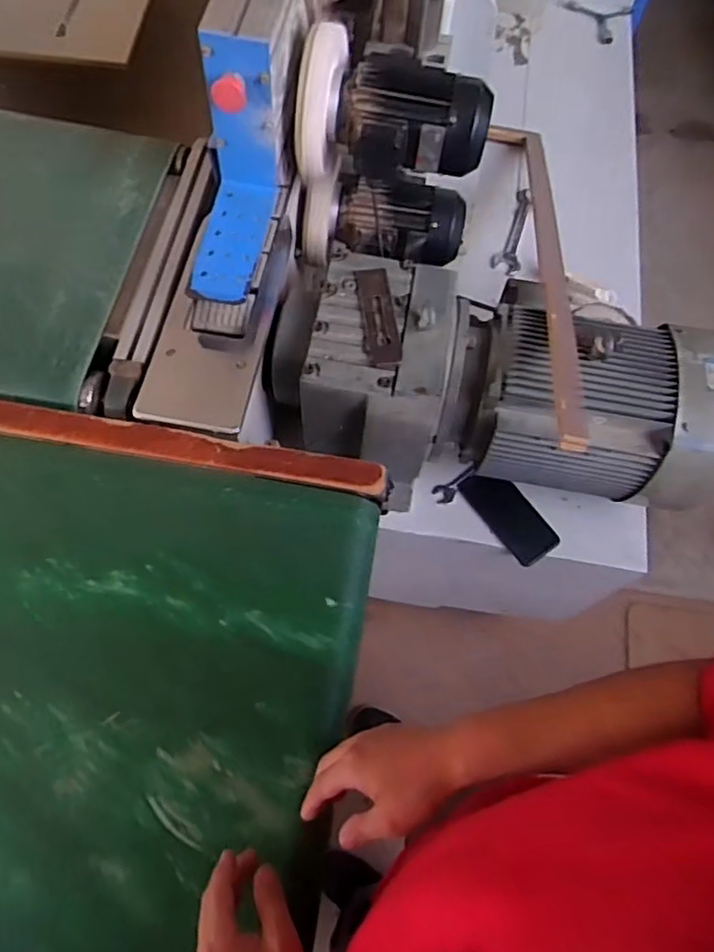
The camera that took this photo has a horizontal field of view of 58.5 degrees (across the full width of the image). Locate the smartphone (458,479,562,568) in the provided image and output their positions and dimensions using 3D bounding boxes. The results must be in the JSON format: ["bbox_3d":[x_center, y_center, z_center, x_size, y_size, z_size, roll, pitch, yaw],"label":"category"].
[{"bbox_3d":[0.264,0.067,1.107,0.083,0.013,0.180,-37,78,-2],"label":"smartphone"}]

